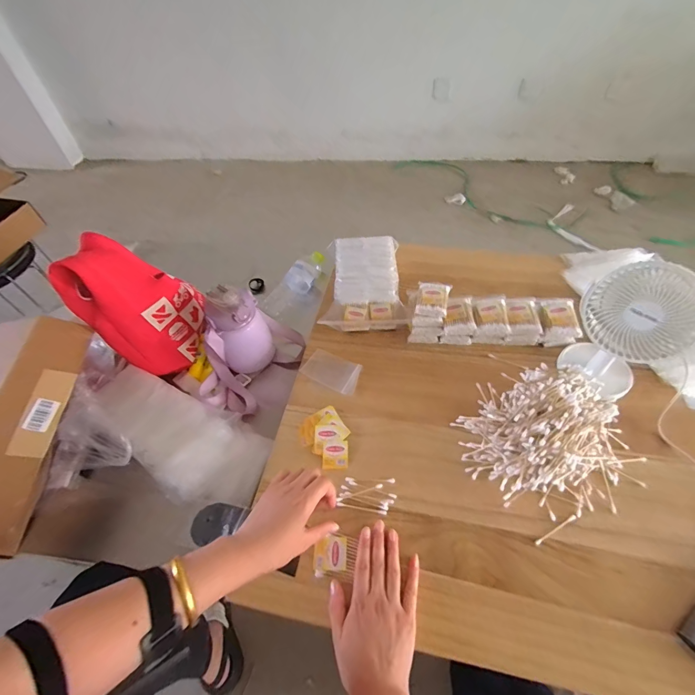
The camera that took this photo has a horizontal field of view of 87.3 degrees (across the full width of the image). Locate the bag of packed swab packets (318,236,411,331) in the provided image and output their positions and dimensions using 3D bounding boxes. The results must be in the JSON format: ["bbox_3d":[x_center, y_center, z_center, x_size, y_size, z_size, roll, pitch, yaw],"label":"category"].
[{"bbox_3d":[0.028,-0.138,0.760,0.169,0.074,0.214,-5,52,-1],"label":"bag of packed swab packets"}]

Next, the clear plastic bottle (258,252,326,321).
[{"bbox_3d":[-0.116,-0.152,0.838,0.061,0.057,0.222,20,56,18],"label":"clear plastic bottle"}]

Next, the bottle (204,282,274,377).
[{"bbox_3d":[-0.204,-0.035,0.698,0.100,0.174,0.080,-14,53,-7],"label":"bottle"}]

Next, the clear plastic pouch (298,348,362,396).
[{"bbox_3d":[-0.028,0.042,0.667,0.105,0.004,0.064,21,56,19],"label":"clear plastic pouch"}]

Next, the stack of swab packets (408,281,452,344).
[{"bbox_3d":[0.151,-0.067,0.700,0.073,0.067,0.110,12,54,13],"label":"stack of swab packets"}]

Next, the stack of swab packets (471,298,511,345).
[{"bbox_3d":[0.267,-0.047,0.686,0.059,0.053,0.075,5,53,7],"label":"stack of swab packets"}]

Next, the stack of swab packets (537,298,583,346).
[{"bbox_3d":[0.383,-0.047,0.676,0.062,0.052,0.081,2,52,5],"label":"stack of swab packets"}]

